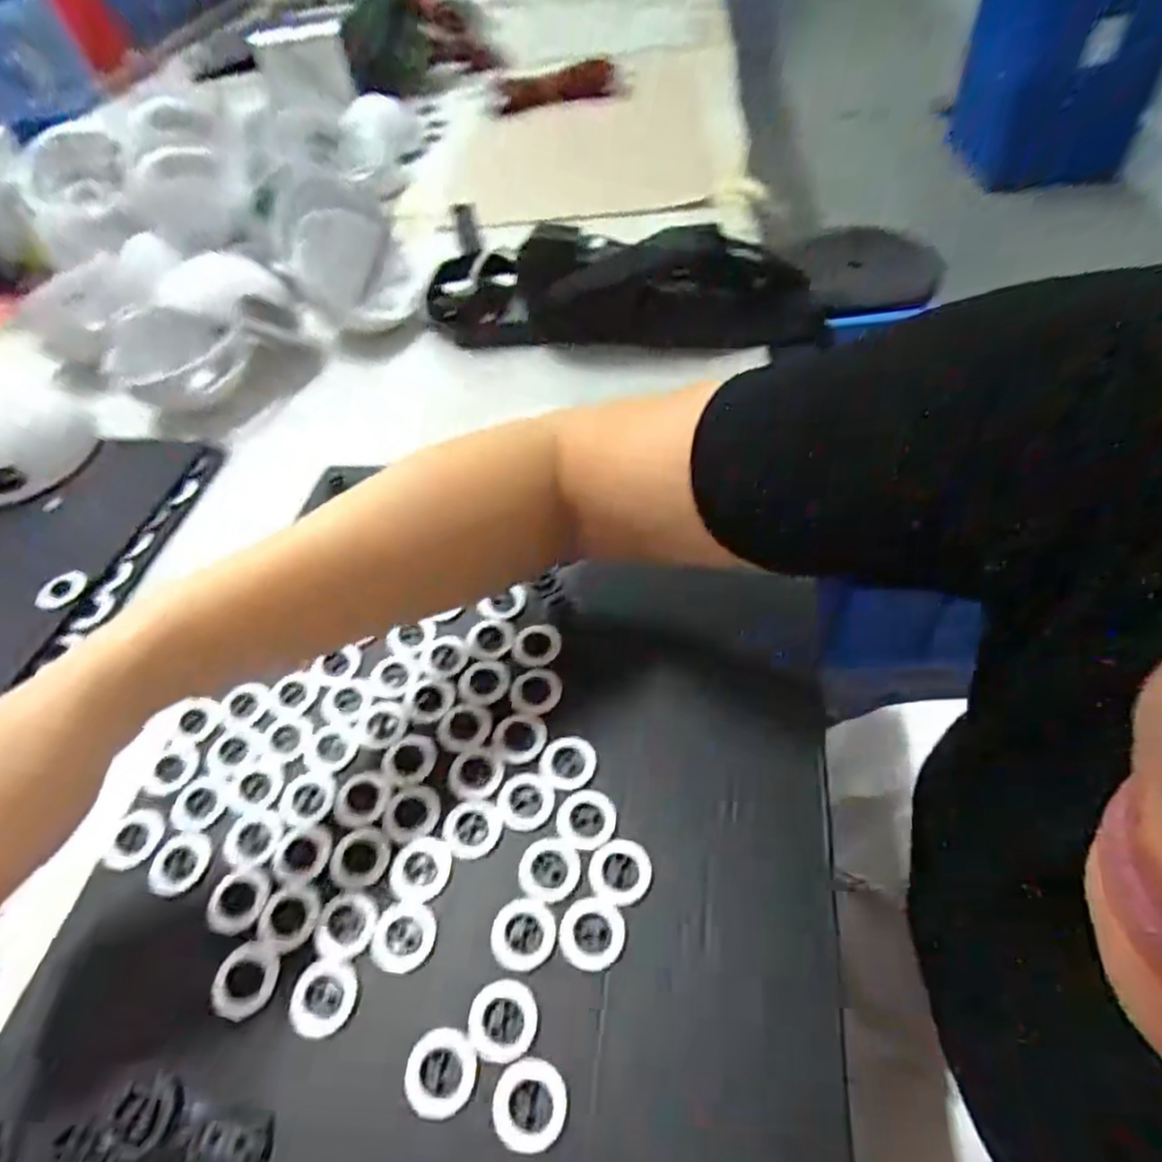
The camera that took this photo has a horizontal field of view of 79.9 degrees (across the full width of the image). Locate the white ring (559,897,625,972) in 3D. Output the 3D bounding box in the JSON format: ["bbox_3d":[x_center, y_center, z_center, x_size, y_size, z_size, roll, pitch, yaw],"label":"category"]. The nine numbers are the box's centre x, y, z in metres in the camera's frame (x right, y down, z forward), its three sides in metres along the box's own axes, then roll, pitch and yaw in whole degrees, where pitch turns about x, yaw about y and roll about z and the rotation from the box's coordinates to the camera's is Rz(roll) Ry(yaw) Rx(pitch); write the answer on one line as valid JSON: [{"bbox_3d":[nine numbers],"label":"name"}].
[{"bbox_3d":[0.005,0.157,0.310,0.028,0.004,0.028,-4,51,5],"label":"white ring"}]

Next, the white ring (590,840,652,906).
[{"bbox_3d":[0.018,0.135,0.324,0.029,0.004,0.029,-4,51,5],"label":"white ring"}]

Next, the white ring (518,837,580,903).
[{"bbox_3d":[-0.015,0.136,0.330,0.029,0.004,0.029,-4,51,5],"label":"white ring"}]

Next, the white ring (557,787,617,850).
[{"bbox_3d":[0.002,0.116,0.341,0.029,0.004,0.028,-4,51,5],"label":"white ring"}]

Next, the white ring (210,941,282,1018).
[{"bbox_3d":[-0.150,0.178,0.310,0.029,0.004,0.029,-4,51,5],"label":"white ring"}]

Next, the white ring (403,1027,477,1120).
[{"bbox_3d":[-0.058,0.199,0.282,0.029,0.004,0.030,-4,51,5],"label":"white ring"}]

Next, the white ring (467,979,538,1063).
[{"bbox_3d":[-0.033,0.184,0.291,0.028,0.004,0.029,-4,51,5],"label":"white ring"}]

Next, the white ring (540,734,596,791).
[{"bbox_3d":[-0.007,0.095,0.362,0.029,0.004,0.028,-4,51,5],"label":"white ring"}]

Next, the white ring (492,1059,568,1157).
[{"bbox_3d":[-0.020,0.206,0.274,0.029,0.004,0.029,-4,51,5],"label":"white ring"}]

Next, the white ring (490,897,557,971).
[{"bbox_3d":[-0.026,0.158,0.312,0.029,0.004,0.029,-4,51,5],"label":"white ring"}]

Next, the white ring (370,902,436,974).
[{"bbox_3d":[-0.081,0.162,0.317,0.028,0.004,0.028,-4,51,5],"label":"white ring"}]

